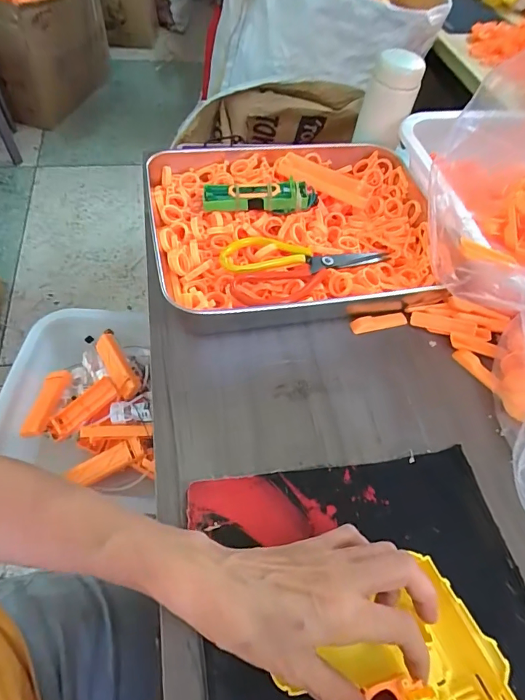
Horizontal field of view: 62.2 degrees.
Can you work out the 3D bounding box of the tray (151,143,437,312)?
[{"bbox_3d":[0.040,-0.131,0.476,0.307,0.062,0.256,-8,56,-12],"label":"tray"}]

